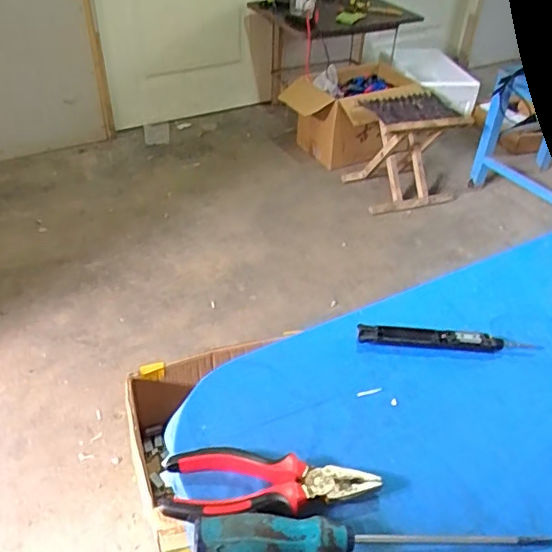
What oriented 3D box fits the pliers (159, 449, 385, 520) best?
[{"bbox_3d":[-0.004,0.159,0.419,0.155,0.024,0.053,2,43,0],"label":"pliers"}]

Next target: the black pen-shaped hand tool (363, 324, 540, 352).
[{"bbox_3d":[0.167,0.061,0.544,0.173,0.014,0.021,4,43,2],"label":"black pen-shaped hand tool"}]

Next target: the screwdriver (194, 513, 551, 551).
[{"bbox_3d":[0.069,0.179,0.387,0.243,0.030,0.025,-1,40,-4],"label":"screwdriver"}]

